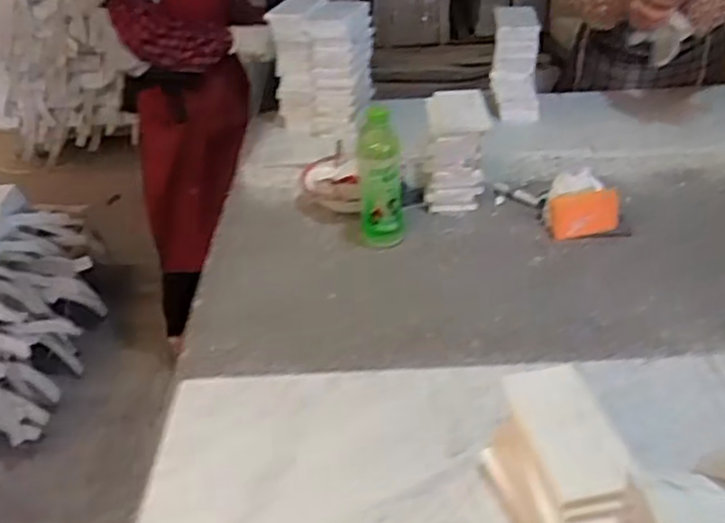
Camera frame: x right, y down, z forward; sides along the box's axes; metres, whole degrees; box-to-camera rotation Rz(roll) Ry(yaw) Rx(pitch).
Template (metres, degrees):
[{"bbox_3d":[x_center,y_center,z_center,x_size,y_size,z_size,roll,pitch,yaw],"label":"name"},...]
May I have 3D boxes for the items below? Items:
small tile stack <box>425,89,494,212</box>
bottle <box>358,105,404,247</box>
[{"bbox_3d":[0.154,-0.187,1.163,0.097,0.144,0.149,0,33,6],"label":"small tile stack"},{"bbox_3d":[0.028,-0.119,1.023,0.063,0.198,0.050,-1,33,5],"label":"bottle"}]

